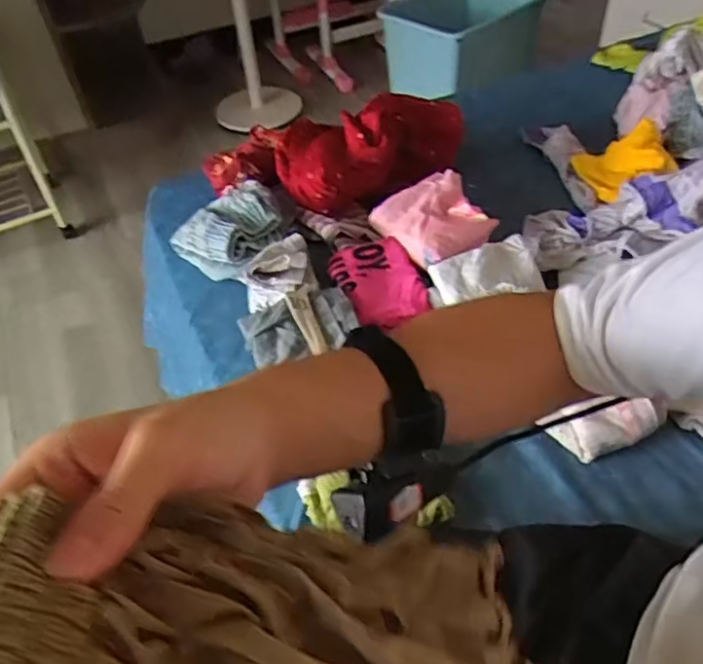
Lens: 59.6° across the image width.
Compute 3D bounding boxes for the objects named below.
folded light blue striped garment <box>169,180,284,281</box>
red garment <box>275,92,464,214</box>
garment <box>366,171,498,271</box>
[{"bbox_3d":[-0.170,-0.149,0.882,0.144,0.063,0.127,-34,53,-25],"label":"folded light blue striped garment"},{"bbox_3d":[0.023,-0.280,0.949,0.166,0.146,0.281,34,58,31],"label":"red garment"},{"bbox_3d":[0.115,-0.164,0.857,0.126,0.044,0.123,-29,51,-21],"label":"garment"}]

